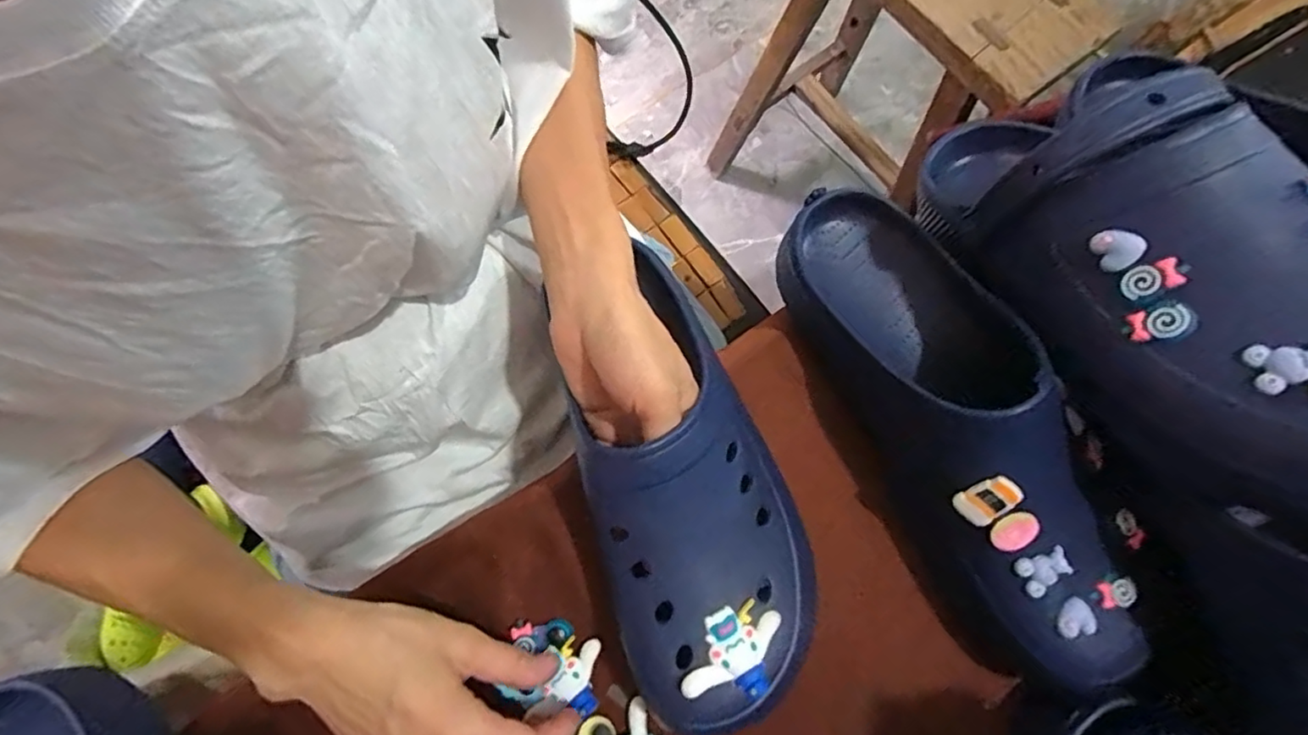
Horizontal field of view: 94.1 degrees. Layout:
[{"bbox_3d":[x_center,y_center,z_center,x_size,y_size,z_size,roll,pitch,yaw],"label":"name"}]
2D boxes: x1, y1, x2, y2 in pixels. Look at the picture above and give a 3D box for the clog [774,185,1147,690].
[{"bbox_3d":[0.167,0.023,0.335,0.100,0.091,0.298,-24,76,-5],"label":"clog"}]

